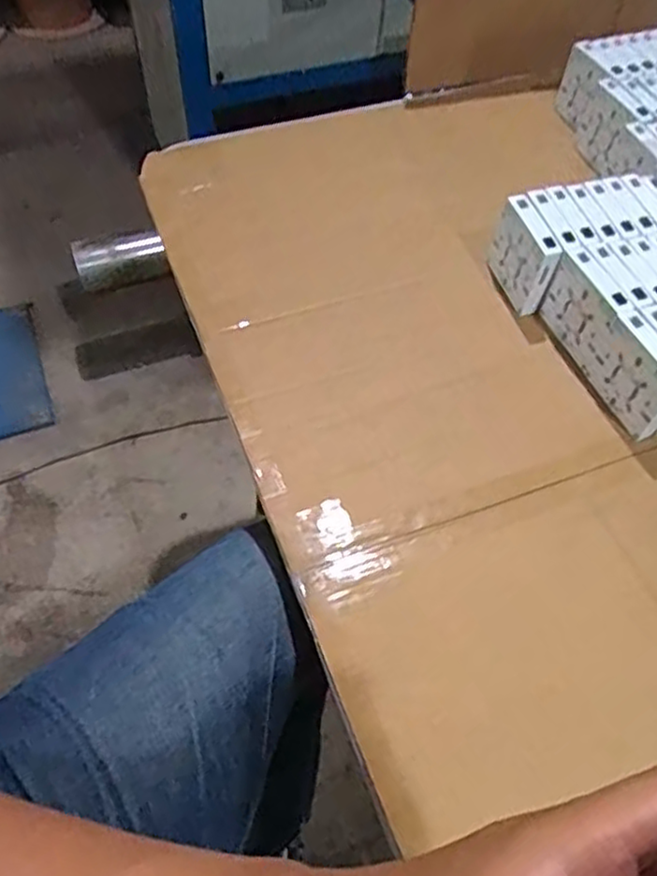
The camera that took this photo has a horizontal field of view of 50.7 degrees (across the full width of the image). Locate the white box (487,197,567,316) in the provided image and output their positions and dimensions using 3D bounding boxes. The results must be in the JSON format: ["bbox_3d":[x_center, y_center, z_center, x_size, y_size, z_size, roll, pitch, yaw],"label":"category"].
[{"bbox_3d":[0.200,-0.185,0.717,0.021,0.096,0.087,-15,57,-11],"label":"white box"}]

